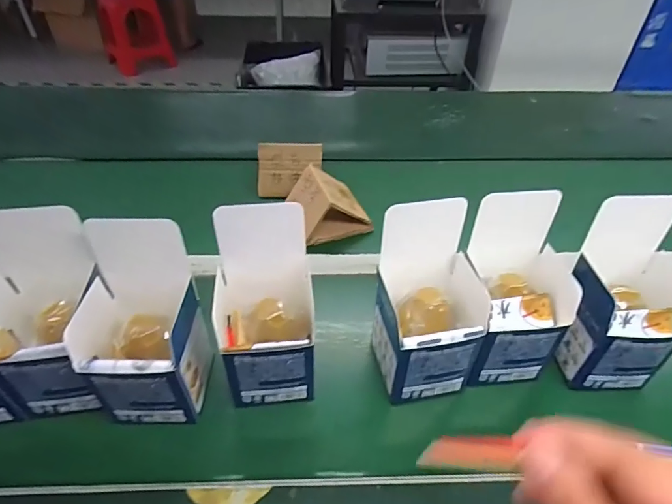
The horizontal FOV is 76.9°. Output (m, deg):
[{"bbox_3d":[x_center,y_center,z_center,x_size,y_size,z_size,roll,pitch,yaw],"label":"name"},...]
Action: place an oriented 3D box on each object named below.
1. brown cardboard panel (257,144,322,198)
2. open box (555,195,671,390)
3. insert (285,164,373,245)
[{"bbox_3d":[-0.073,-0.129,0.675,0.099,0.084,0.009,0,15,-5],"label":"brown cardboard panel"},{"bbox_3d":[0.286,0.047,0.418,0.104,0.165,0.099,-2,42,-4],"label":"open box"},{"bbox_3d":[-0.012,-0.071,0.631,0.090,0.076,0.109,-15,45,-18],"label":"insert"}]

